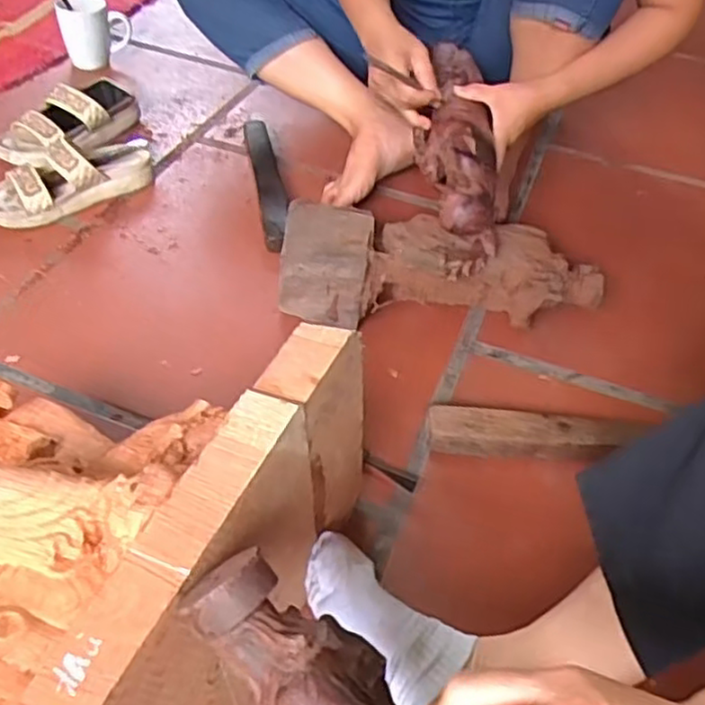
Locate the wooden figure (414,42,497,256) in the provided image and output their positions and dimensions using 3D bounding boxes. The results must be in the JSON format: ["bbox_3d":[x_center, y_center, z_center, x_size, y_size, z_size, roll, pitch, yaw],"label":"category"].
[{"bbox_3d":[0.124,-0.260,0.852,0.094,0.088,0.347,2,46,-3],"label":"wooden figure"}]

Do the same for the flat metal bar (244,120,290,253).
[{"bbox_3d":[-0.117,-0.238,0.976,0.040,0.026,0.290,-6,47,-11],"label":"flat metal bar"}]

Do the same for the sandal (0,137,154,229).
[{"bbox_3d":[-0.369,-0.235,0.924,0.227,0.075,0.069,-25,53,-26],"label":"sandal"}]

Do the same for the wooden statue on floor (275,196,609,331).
[{"bbox_3d":[0.107,-0.096,0.825,0.374,0.097,0.131,3,45,-2],"label":"wooden statue on floor"}]

